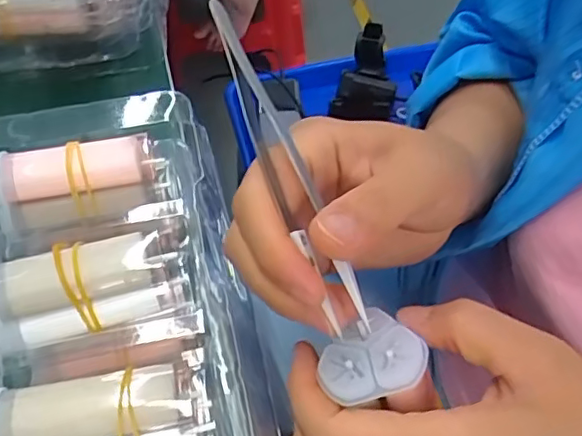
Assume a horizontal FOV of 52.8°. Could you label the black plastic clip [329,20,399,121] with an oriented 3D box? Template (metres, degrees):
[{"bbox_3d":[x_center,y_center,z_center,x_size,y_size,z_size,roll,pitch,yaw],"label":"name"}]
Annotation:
[{"bbox_3d":[0.096,-0.179,0.723,0.071,0.066,0.106,12,57,8],"label":"black plastic clip"}]

